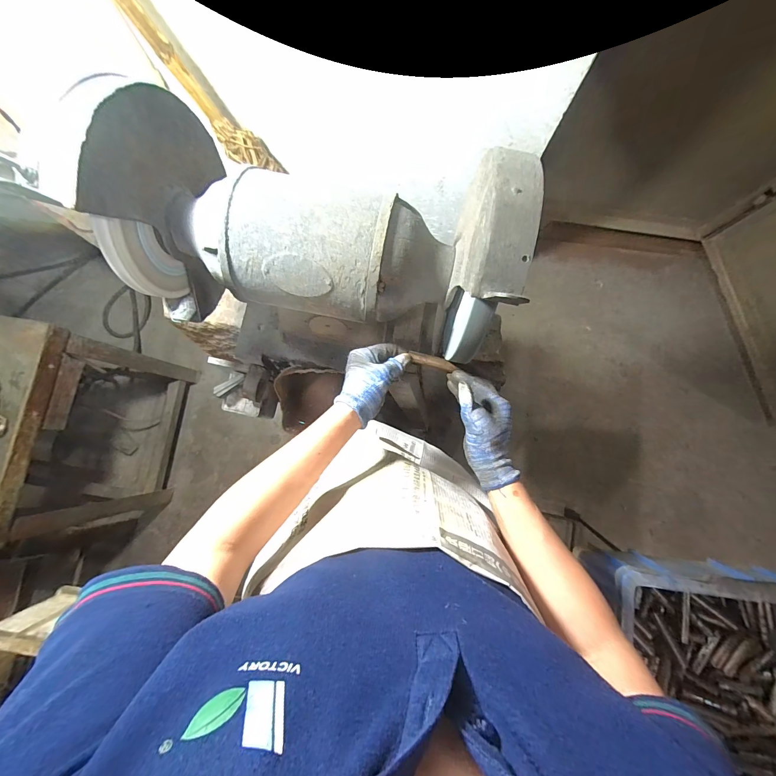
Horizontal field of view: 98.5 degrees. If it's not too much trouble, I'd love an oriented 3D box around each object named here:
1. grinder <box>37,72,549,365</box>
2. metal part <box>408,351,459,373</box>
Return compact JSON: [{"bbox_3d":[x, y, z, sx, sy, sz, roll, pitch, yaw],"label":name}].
[{"bbox_3d":[-0.090,-0.184,0.413,0.458,0.228,0.211,13,82,2],"label":"grinder"},{"bbox_3d":[0.062,-0.036,0.464,0.064,0.008,0.016,16,82,1],"label":"metal part"}]

